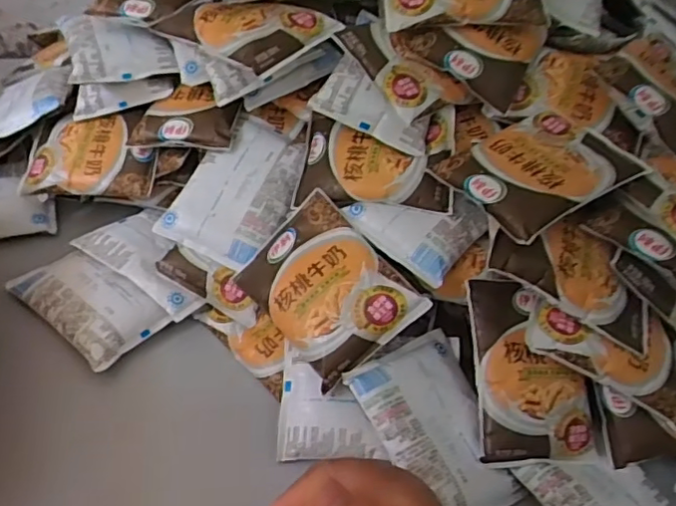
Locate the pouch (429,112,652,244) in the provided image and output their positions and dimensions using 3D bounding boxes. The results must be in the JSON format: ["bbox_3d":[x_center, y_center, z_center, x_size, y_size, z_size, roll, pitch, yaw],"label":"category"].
[{"bbox_3d":[0.149,-0.065,0.450,0.123,0.023,0.094,-23,52,-26],"label":"pouch"}]

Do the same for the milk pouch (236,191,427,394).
[{"bbox_3d":[-0.012,0.025,0.452,0.096,0.018,0.128,-44,62,0],"label":"milk pouch"}]

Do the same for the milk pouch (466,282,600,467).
[{"bbox_3d":[0.138,0.081,0.427,0.086,0.017,0.125,1,74,-11],"label":"milk pouch"}]

